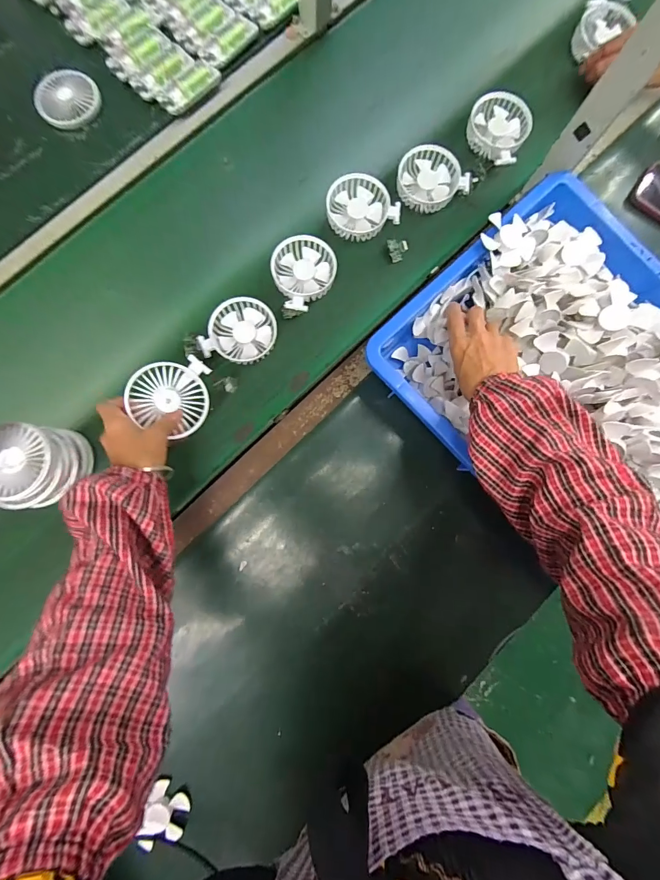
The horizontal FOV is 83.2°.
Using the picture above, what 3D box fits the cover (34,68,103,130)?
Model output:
[{"bbox_3d":[-0.370,-0.483,0.523,0.084,0.009,0.083,-27,89,-4],"label":"cover"}]

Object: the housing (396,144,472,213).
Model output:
[{"bbox_3d":[0.148,-0.389,0.551,0.097,0.022,0.088,-25,89,-4],"label":"housing"}]

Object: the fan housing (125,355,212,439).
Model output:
[{"bbox_3d":[-0.192,-0.051,0.448,0.086,0.031,0.092,3,88,-19],"label":"fan housing"}]

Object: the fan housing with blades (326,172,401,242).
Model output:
[{"bbox_3d":[0.042,-0.340,0.541,0.096,0.019,0.090,-26,89,-4],"label":"fan housing with blades"}]

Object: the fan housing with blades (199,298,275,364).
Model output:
[{"bbox_3d":[-0.124,-0.153,0.519,0.095,0.030,0.089,11,87,-2],"label":"fan housing with blades"}]

